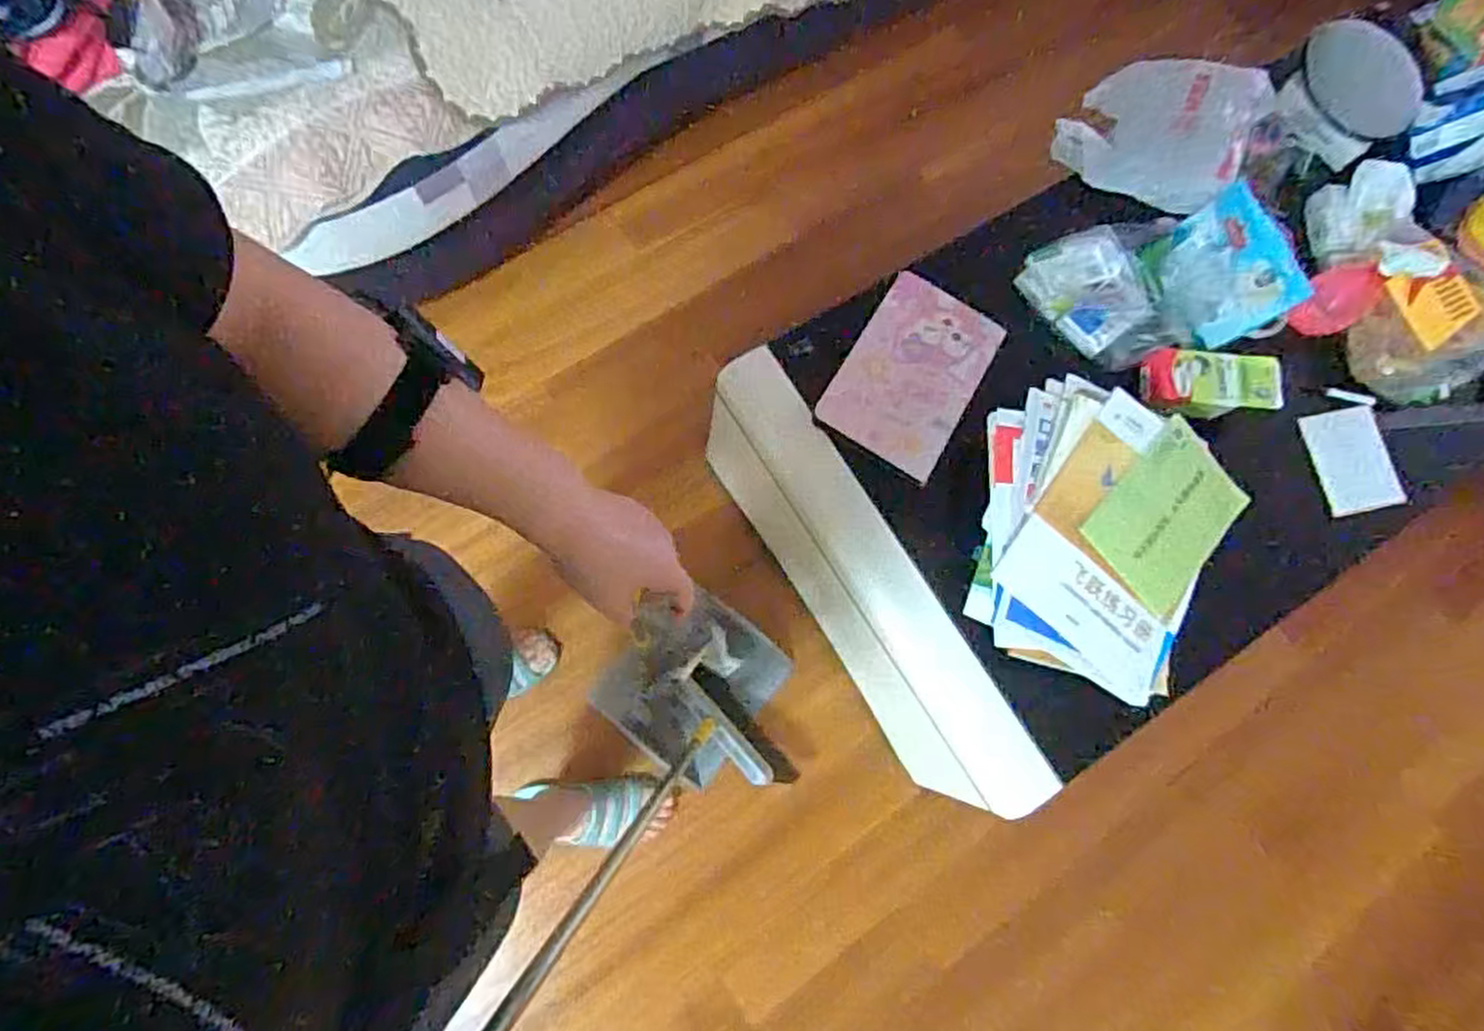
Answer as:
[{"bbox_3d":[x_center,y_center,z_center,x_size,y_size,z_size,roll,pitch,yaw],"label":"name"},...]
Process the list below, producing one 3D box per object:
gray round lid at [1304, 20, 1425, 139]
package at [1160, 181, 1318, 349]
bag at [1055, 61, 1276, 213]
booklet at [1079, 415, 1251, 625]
[{"bbox_3d":[0.919,-0.645,1.130,0.193,0.110,0.018,28,34,-9],"label":"gray round lid"},{"bbox_3d":[0.649,-0.325,1.016,0.113,0.115,0.171,-40,80,-10],"label":"package"},{"bbox_3d":[0.621,-0.581,1.131,0.258,0.100,0.231,29,76,2],"label":"bag"},{"bbox_3d":[0.505,-0.001,0.903,0.208,0.013,0.150,-44,98,-15],"label":"booklet"}]

